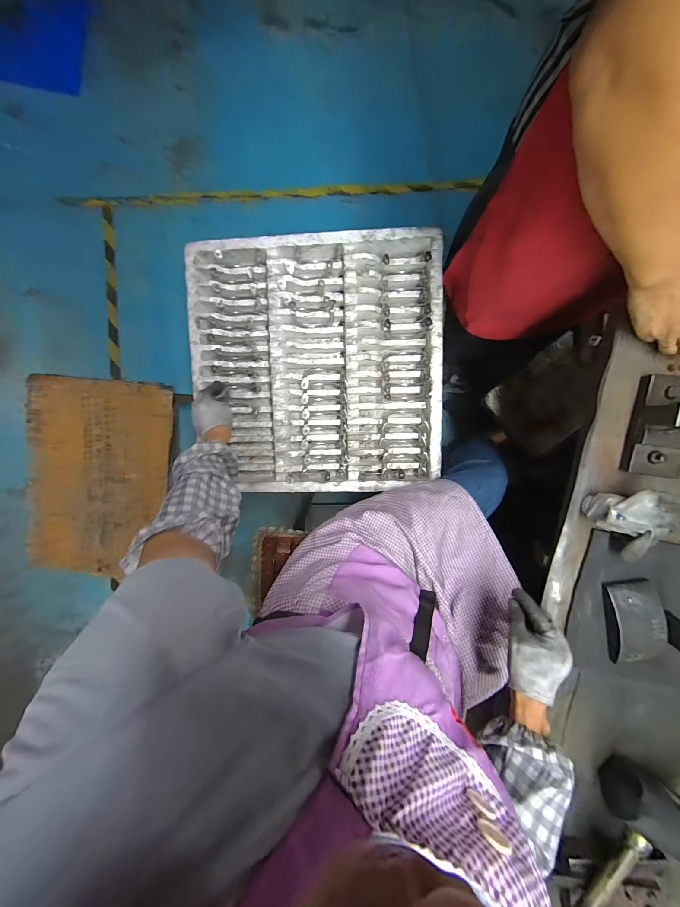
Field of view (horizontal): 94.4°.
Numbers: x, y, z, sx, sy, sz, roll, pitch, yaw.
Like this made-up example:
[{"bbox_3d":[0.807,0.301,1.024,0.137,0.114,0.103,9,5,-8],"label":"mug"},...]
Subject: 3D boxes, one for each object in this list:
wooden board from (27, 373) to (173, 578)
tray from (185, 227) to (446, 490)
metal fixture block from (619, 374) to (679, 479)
[{"bbox_3d":[-0.656,0.069,0.846,0.384,0.025,0.523,7,96,4],"label":"wooden board"},{"bbox_3d":[-0.050,-0.191,0.713,0.541,0.065,0.536,0,95,4],"label":"tray"},{"bbox_3d":[0.422,-0.032,0.391,0.066,0.072,0.128,7,96,4],"label":"metal fixture block"}]

